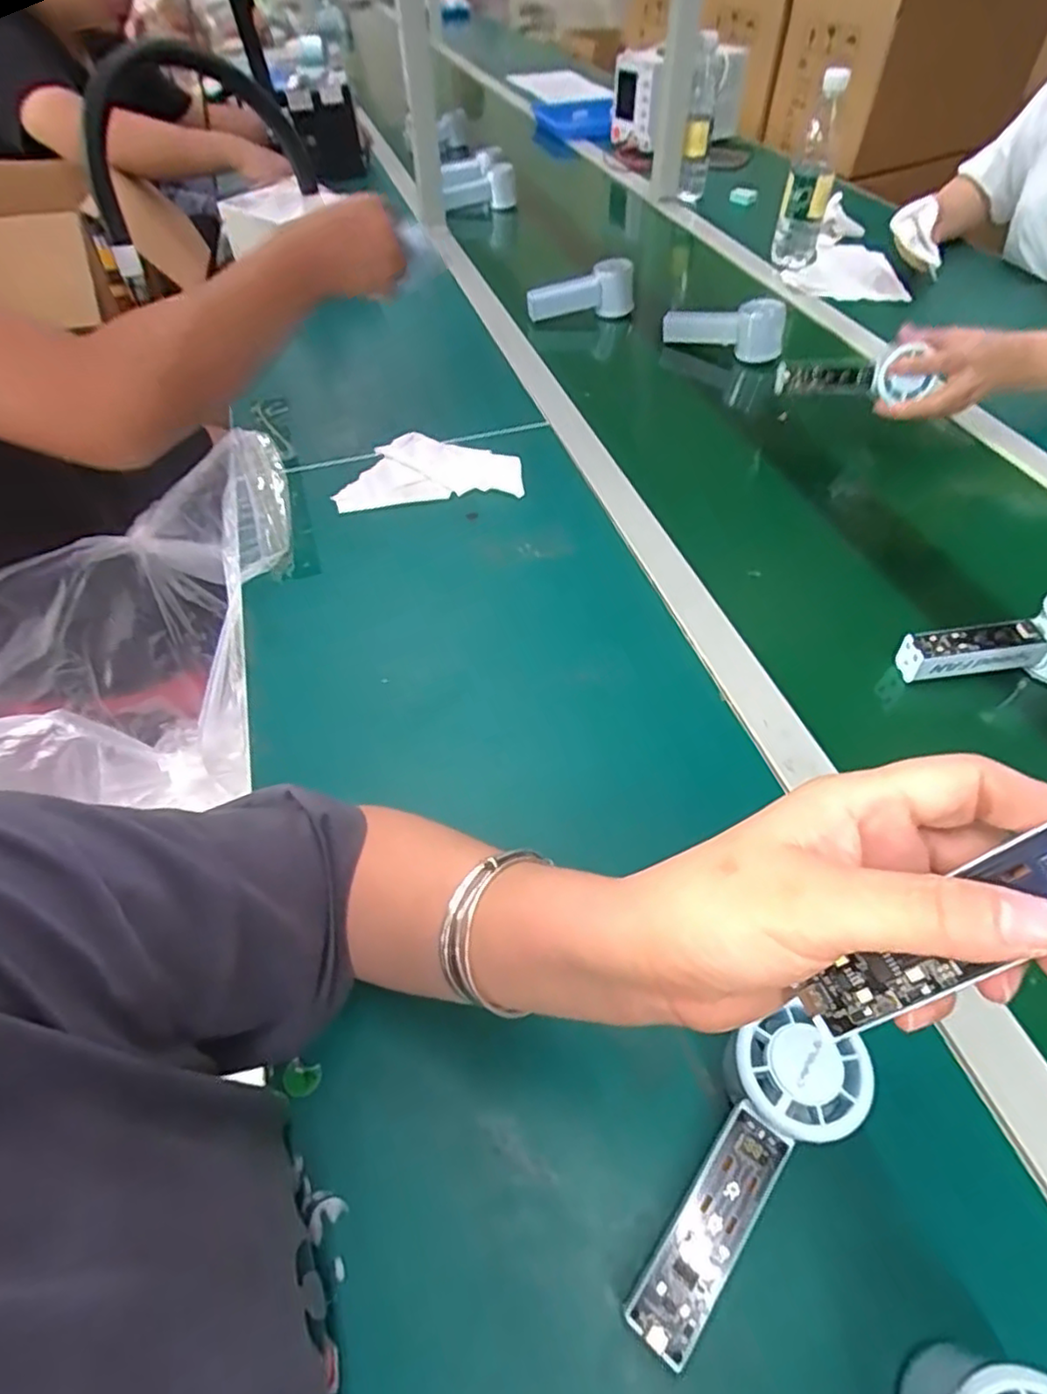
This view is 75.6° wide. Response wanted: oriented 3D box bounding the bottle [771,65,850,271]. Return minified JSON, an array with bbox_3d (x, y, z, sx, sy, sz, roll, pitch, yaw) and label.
[{"bbox_3d":[0.432,-0.779,1.010,0.069,0.217,0.082,17,54,15],"label":"bottle"}]

